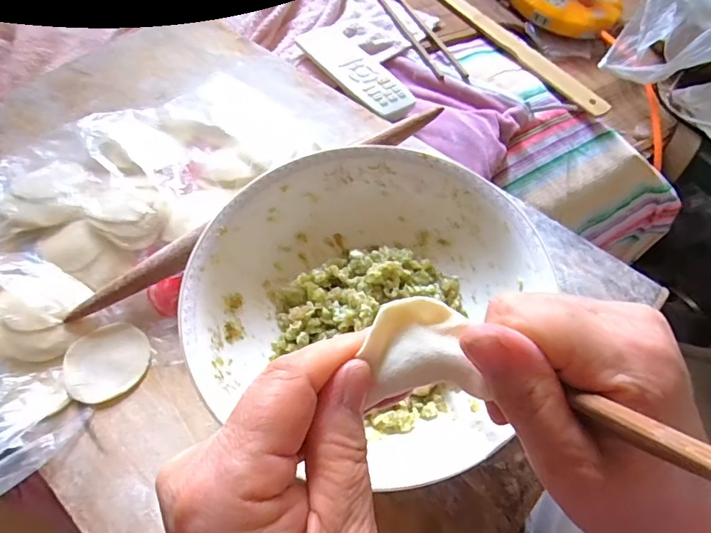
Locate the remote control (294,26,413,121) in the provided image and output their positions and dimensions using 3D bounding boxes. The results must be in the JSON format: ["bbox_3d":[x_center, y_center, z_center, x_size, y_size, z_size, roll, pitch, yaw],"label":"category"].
[{"bbox_3d":[-0.004,-0.209,0.499,0.055,0.013,0.168,-27,67,-15],"label":"remote control"}]

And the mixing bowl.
[{"bbox_3d":[0.005,0.015,0.309,0.205,0.061,0.204,1,63,-1],"label":"mixing bowl"}]

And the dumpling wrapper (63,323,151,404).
[{"bbox_3d":[-0.172,0.065,0.328,0.053,0.004,0.053,1,63,-1],"label":"dumpling wrapper"}]

